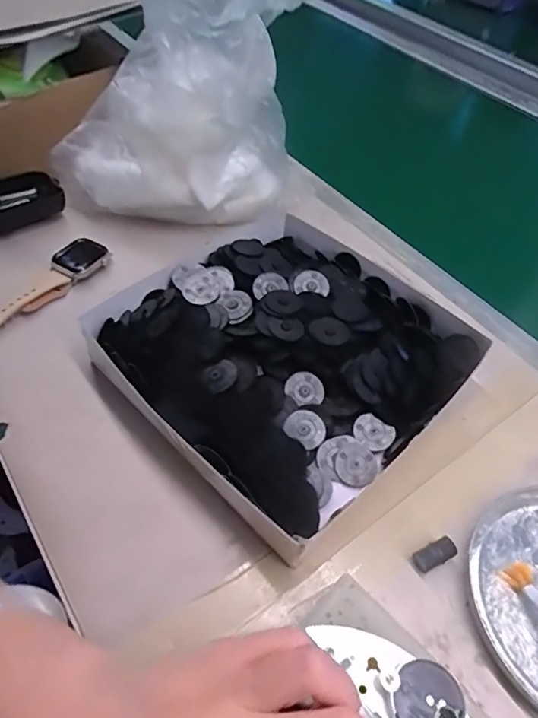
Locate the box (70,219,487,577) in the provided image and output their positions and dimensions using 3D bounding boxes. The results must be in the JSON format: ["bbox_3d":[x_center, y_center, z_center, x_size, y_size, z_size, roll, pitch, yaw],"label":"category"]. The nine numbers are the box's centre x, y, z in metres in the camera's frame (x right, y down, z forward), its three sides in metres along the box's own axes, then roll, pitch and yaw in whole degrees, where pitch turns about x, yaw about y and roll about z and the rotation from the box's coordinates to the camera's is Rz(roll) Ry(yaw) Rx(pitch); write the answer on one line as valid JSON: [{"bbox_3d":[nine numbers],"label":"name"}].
[{"bbox_3d":[0.012,-0.006,0.350,0.213,0.040,0.207,-36,62,-29],"label":"box"}]

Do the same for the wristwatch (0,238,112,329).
[{"bbox_3d":[-0.184,-0.050,0.376,0.029,0.017,0.141,31,55,19],"label":"wristwatch"}]

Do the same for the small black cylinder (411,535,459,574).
[{"bbox_3d":[0.095,0.112,0.280,0.025,0.010,0.012,-20,55,-21],"label":"small black cylinder"}]

